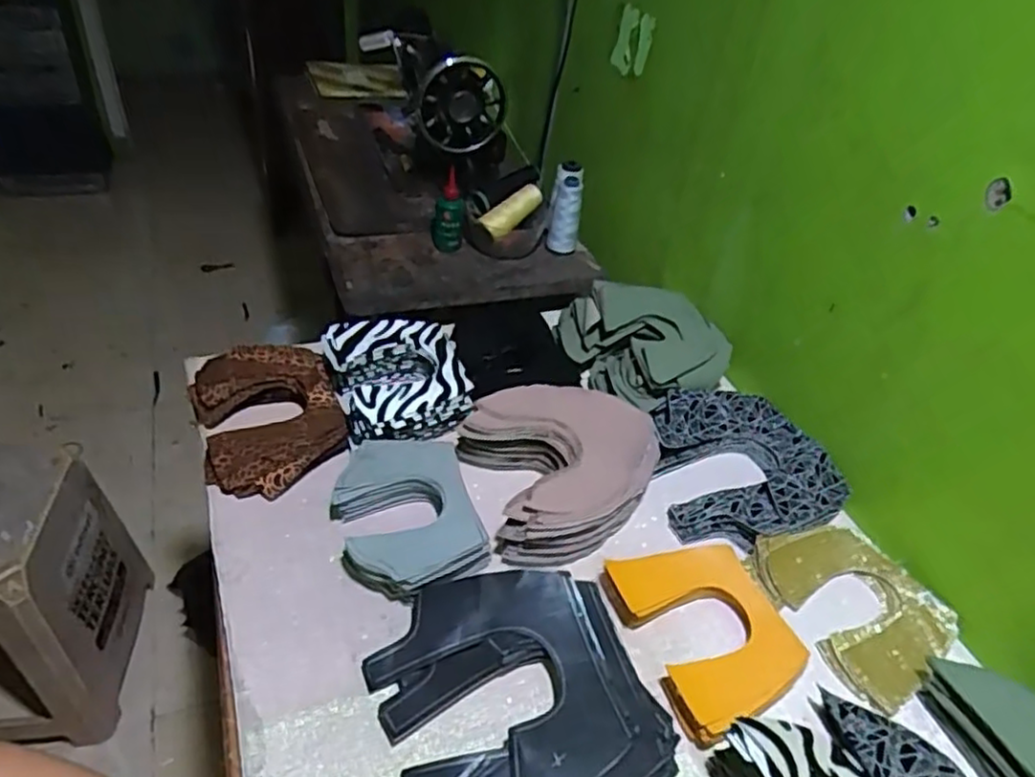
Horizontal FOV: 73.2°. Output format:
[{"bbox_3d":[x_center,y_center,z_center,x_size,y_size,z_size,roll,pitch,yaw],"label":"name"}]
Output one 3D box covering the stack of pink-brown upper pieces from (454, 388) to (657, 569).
[{"bbox_3d":[0.048,0.073,0.695,0.182,0.059,0.180,-10,43,-19],"label":"stack of pink-brown upper pieces"}]

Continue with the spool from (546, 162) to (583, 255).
[{"bbox_3d":[0.073,-0.266,1.049,0.042,0.141,0.043,4,40,-3],"label":"spool"}]

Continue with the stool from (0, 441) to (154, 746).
[{"bbox_3d":[-0.813,0.319,1.109,0.305,0.376,0.309,0,42,-11],"label":"stool"}]

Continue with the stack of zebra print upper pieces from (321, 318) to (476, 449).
[{"bbox_3d":[-0.127,-0.007,0.764,0.138,0.068,0.162,-11,43,-20],"label":"stack of zebra print upper pieces"}]

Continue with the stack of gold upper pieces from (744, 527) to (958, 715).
[{"bbox_3d":[0.306,0.192,0.631,0.129,0.025,0.162,-17,46,-26],"label":"stack of gold upper pieces"}]

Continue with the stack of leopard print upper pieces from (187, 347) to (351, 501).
[{"bbox_3d":[-0.257,0.027,0.720,0.138,0.047,0.181,-13,44,-22],"label":"stack of leopard print upper pieces"}]

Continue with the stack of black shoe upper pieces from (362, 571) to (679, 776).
[{"bbox_3d":[0.000,0.234,0.526,0.189,0.035,0.204,-13,44,-22],"label":"stack of black shoe upper pieces"}]

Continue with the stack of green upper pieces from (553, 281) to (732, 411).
[{"bbox_3d":[0.154,-0.058,0.832,0.158,0.067,0.177,-20,49,-30],"label":"stack of green upper pieces"}]

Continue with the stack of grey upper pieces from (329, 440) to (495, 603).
[{"bbox_3d":[-0.102,0.113,0.641,0.123,0.039,0.160,-11,43,-20],"label":"stack of grey upper pieces"}]

